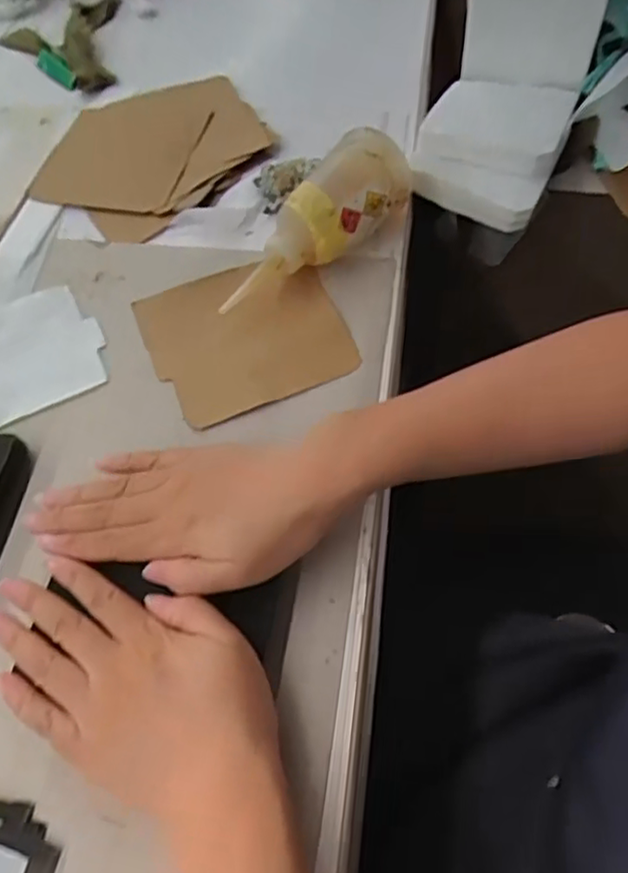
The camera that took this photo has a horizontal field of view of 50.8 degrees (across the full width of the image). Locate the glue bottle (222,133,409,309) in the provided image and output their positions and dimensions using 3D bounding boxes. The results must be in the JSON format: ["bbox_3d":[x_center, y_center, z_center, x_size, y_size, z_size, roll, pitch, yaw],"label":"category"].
[{"bbox_3d":[-0.001,-0.155,0.481,0.169,0.049,0.060,-43,65,-6],"label":"glue bottle"}]

